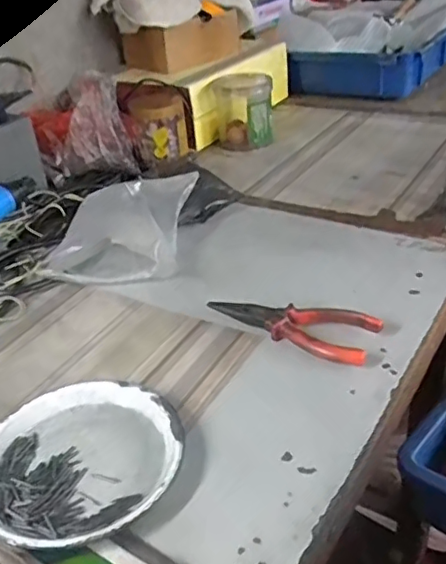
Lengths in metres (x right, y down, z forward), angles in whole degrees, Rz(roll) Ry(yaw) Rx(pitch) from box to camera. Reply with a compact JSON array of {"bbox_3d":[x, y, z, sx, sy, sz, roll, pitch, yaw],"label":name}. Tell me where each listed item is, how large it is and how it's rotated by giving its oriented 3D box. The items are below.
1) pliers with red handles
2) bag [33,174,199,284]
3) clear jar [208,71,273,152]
[{"bbox_3d":[0.059,0.033,0.490,0.141,0.019,0.053,18,39,32],"label":"pliers with red handles"},{"bbox_3d":[-0.104,-0.058,0.629,0.126,0.049,0.162,1,32,9],"label":"bag"},{"bbox_3d":[0.028,-0.255,0.879,0.090,0.098,0.079,-4,32,2],"label":"clear jar"}]

